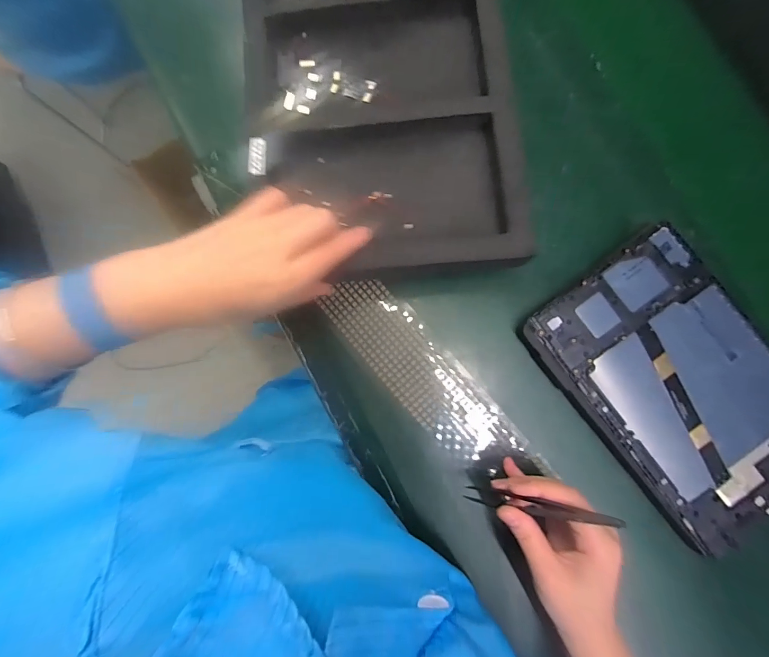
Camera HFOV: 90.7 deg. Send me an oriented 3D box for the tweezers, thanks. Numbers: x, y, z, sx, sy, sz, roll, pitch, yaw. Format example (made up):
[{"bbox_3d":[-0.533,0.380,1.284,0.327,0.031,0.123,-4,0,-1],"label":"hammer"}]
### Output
[{"bbox_3d":[0.117,0.135,0.288,0.017,0.116,0.016,-1,85,-44],"label":"tweezers"}]

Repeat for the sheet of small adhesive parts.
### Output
[{"bbox_3d":[0.042,0.048,0.343,0.063,0.010,0.233,-40,85,-2],"label":"sheet of small adhesive parts"}]

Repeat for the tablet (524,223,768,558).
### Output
[{"bbox_3d":[0.248,0.046,0.316,0.153,0.011,0.232,-37,85,-1],"label":"tablet"}]

